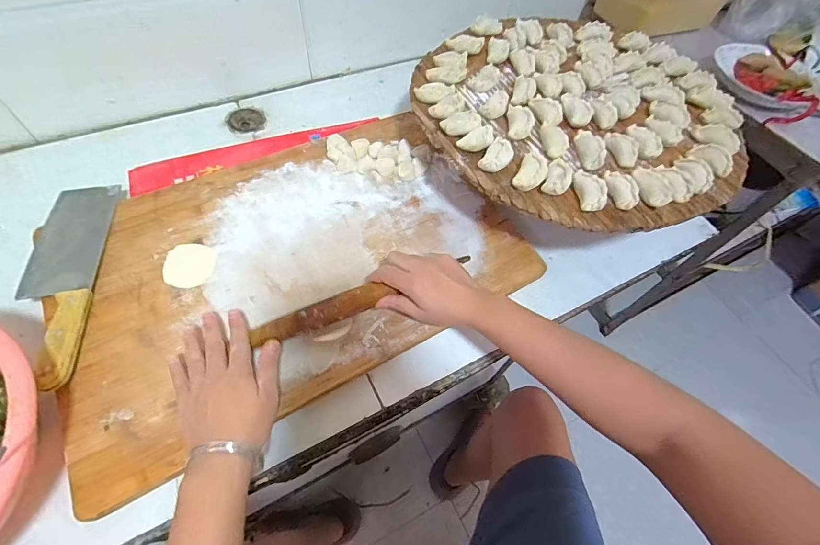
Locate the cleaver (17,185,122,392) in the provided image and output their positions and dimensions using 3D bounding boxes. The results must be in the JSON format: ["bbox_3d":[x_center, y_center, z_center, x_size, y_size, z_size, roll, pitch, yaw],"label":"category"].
[{"bbox_3d":[-0.403,-0.001,0.449,0.075,0.021,0.282,-11,59,-11],"label":"cleaver"}]

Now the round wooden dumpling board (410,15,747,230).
[{"bbox_3d":[0.245,-0.248,0.548,0.441,0.031,0.427,2,58,-3],"label":"round wooden dumpling board"}]

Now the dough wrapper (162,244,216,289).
[{"bbox_3d":[-0.276,-0.009,0.479,0.058,0.004,0.063,2,58,-3],"label":"dough wrapper"}]

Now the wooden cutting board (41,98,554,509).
[{"bbox_3d":[-0.139,-0.027,0.515,0.552,0.041,0.369,-26,63,-19],"label":"wooden cutting board"}]

